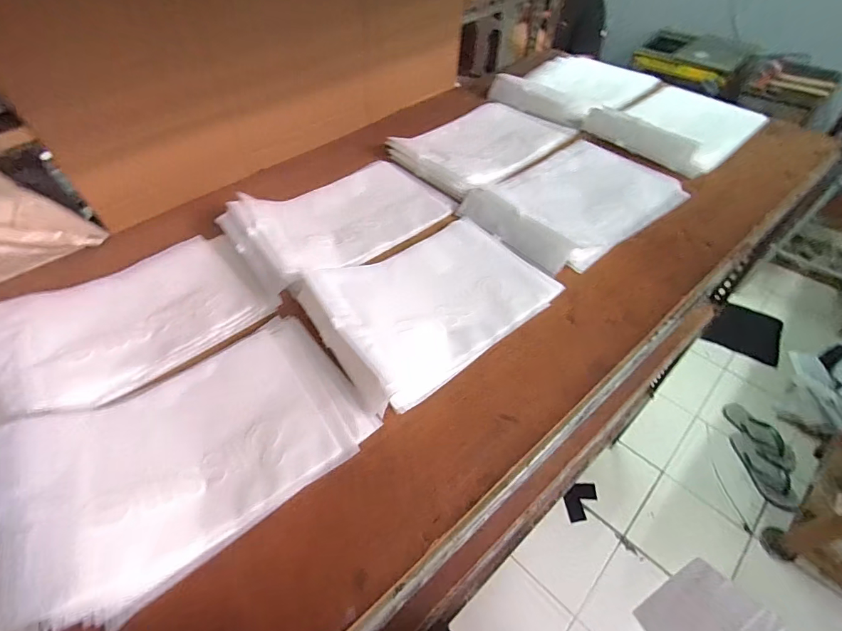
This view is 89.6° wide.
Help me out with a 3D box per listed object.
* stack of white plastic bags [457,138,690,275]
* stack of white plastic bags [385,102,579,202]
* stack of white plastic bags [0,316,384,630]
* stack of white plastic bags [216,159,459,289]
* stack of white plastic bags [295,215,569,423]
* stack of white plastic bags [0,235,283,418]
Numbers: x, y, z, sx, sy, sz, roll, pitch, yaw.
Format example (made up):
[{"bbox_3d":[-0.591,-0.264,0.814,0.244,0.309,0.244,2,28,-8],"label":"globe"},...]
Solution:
[{"bbox_3d":[0.219,-0.175,0.590,0.285,0.033,0.189,-33,56,-21],"label":"stack of white plastic bags"},{"bbox_3d":[0.104,-0.295,0.707,0.282,0.032,0.196,-37,58,-24],"label":"stack of white plastic bags"},{"bbox_3d":[-0.200,0.106,0.374,0.267,0.059,0.187,-34,56,-22],"label":"stack of white plastic bags"},{"bbox_3d":[-0.106,-0.142,0.576,0.279,0.039,0.182,-35,57,-22],"label":"stack of white plastic bags"},{"bbox_3d":[0.016,-0.030,0.476,0.262,0.052,0.193,-29,55,-18],"label":"stack of white plastic bags"},{"bbox_3d":[-0.321,-0.002,0.481,0.264,0.041,0.193,-37,57,-23],"label":"stack of white plastic bags"}]

